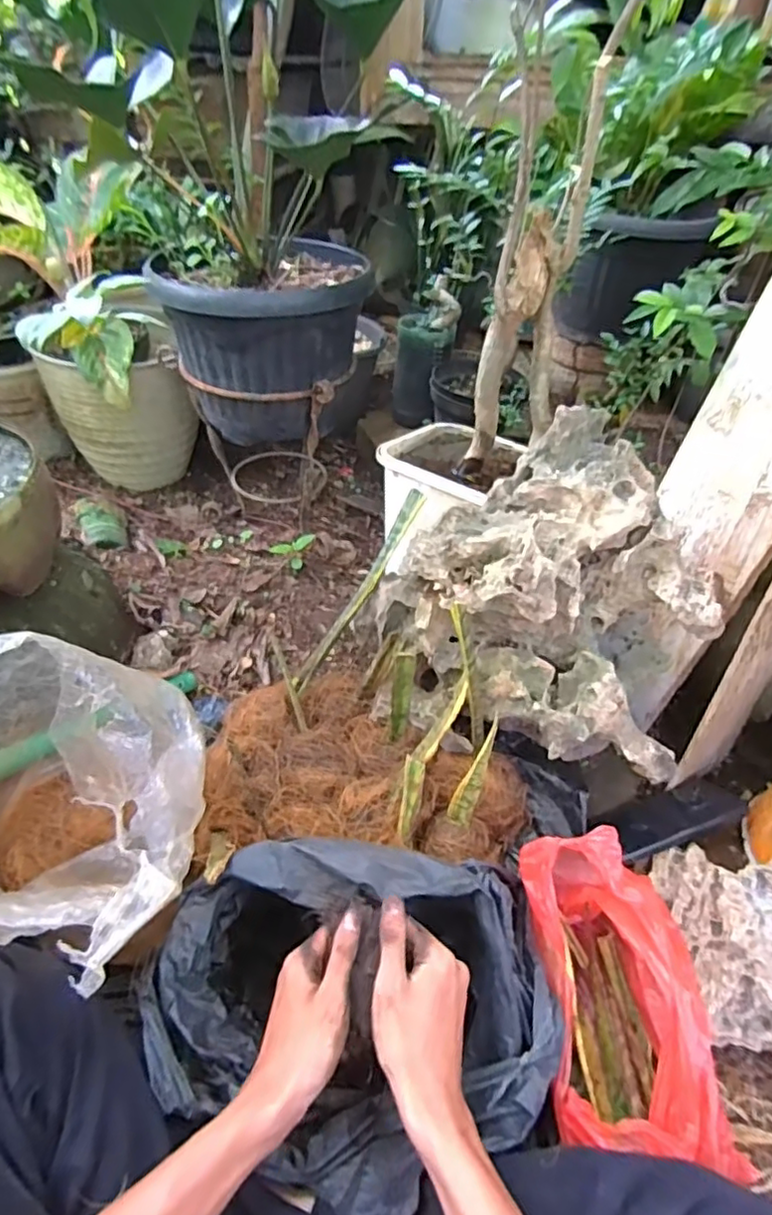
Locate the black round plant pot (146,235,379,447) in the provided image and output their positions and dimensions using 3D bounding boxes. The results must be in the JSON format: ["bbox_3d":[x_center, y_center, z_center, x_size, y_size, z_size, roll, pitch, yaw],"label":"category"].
[{"bbox_3d":[-0.161,-0.357,0.837,0.259,0.194,0.217,-4,45,-8],"label":"black round plant pot"}]

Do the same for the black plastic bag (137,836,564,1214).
[{"bbox_3d":[-0.025,0.333,0.497,0.322,0.140,0.227,3,44,-1],"label":"black plastic bag"}]

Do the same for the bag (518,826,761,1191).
[{"bbox_3d":[0.200,0.325,0.517,0.131,0.162,0.223,-2,44,-6],"label":"bag"}]

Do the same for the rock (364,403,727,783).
[{"bbox_3d":[0.153,-0.008,0.635,0.329,0.263,0.233,12,45,9],"label":"rock"}]

